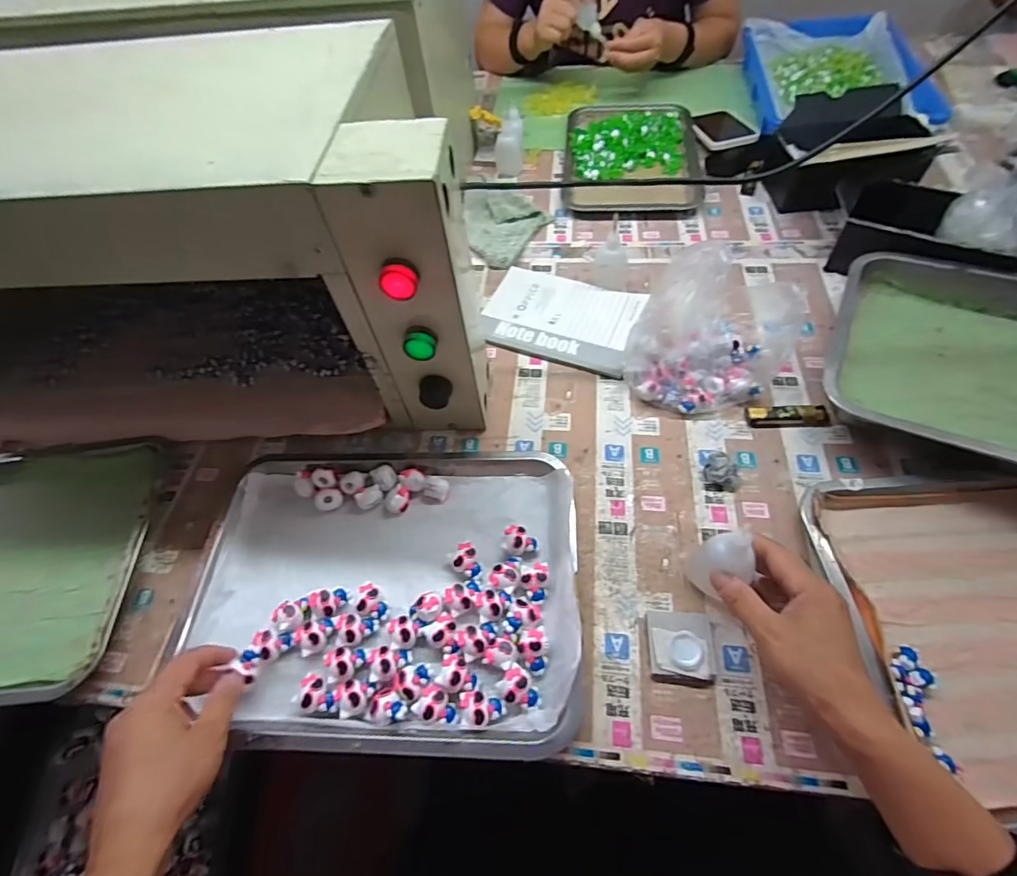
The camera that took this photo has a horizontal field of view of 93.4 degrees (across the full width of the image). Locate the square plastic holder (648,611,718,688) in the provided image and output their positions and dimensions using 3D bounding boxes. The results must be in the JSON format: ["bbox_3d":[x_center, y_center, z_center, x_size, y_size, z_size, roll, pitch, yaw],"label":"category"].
[{"bbox_3d":[0.143,0.173,0.397,0.051,0.018,0.055,1,58,6],"label":"square plastic holder"}]

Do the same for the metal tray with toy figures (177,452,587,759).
[{"bbox_3d":[-0.110,0.129,0.438,0.340,0.038,0.263,-1,58,4],"label":"metal tray with toy figures"}]

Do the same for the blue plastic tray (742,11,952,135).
[{"bbox_3d":[0.543,-0.626,0.818,0.253,0.066,0.381,2,58,6],"label":"blue plastic tray"}]

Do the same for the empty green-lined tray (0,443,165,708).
[{"bbox_3d":[-0.520,0.127,0.476,0.332,0.034,0.258,-7,60,4],"label":"empty green-lined tray"}]

